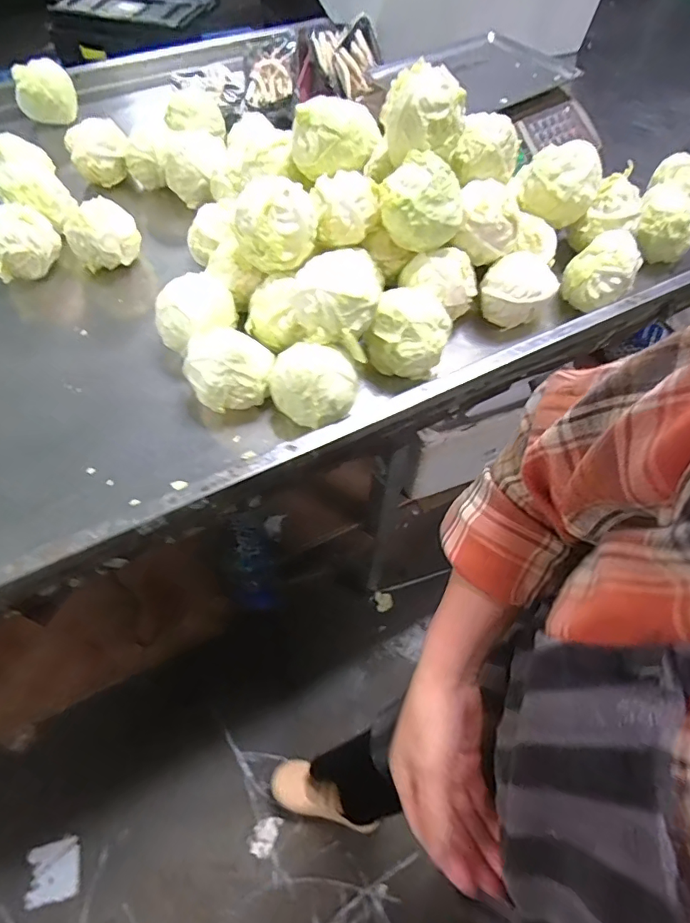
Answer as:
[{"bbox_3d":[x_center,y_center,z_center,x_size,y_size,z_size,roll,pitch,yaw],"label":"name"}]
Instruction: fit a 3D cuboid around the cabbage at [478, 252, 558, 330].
[{"bbox_3d":[0.237,-0.238,0.696,0.095,0.074,0.074,-28,63,-15],"label":"cabbage"}]

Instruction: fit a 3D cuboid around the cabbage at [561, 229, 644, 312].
[{"bbox_3d":[0.357,-0.269,0.709,0.093,0.077,0.096,27,63,15],"label":"cabbage"}]

